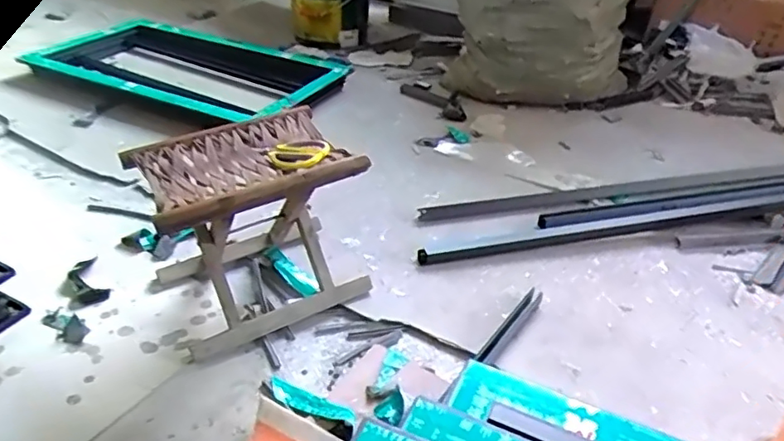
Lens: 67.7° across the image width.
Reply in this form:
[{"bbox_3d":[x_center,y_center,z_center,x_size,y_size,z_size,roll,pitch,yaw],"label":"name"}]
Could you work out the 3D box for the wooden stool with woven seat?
[{"bbox_3d":[-0.230,0.008,0.972,0.307,0.289,0.221,-18,40,-27],"label":"wooden stool with woven seat"}]

